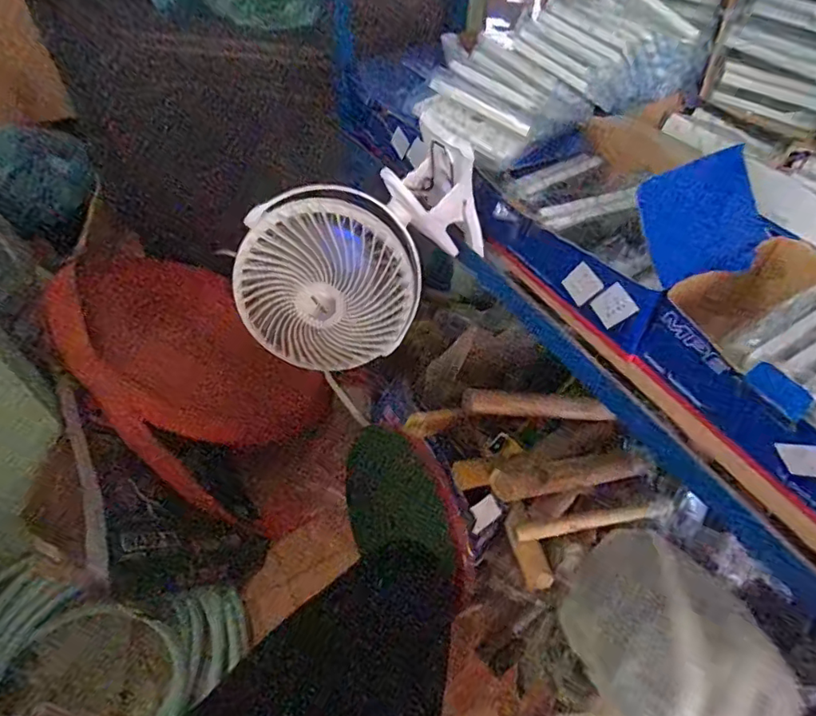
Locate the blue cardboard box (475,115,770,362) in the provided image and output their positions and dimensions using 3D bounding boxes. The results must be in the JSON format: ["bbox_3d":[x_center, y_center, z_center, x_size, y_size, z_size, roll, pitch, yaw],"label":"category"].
[{"bbox_3d":[0.211,-0.158,0.524,0.223,0.124,0.205,-35,57,-25],"label":"blue cardboard box"}]

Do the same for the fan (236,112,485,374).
[{"bbox_3d":[-0.049,-0.103,0.548,0.232,0.168,0.120,-30,56,-22],"label":"fan"}]

